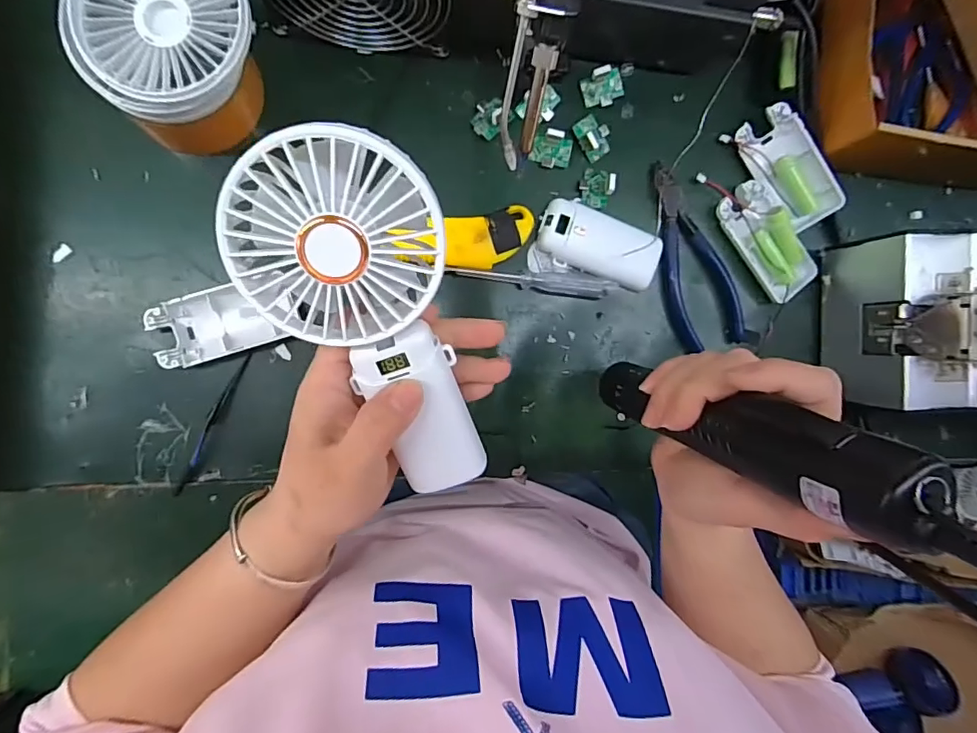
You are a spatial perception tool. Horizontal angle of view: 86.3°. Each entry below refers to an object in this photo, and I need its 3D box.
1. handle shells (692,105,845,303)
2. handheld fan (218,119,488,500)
[{"bbox_3d":[0.224,-0.125,0.404,0.085,0.025,0.126,-36,97,-6],"label":"handle shells"},{"bbox_3d":[-0.048,-0.012,0.237,0.079,0.029,0.179,-25,122,-8],"label":"handheld fan"}]

